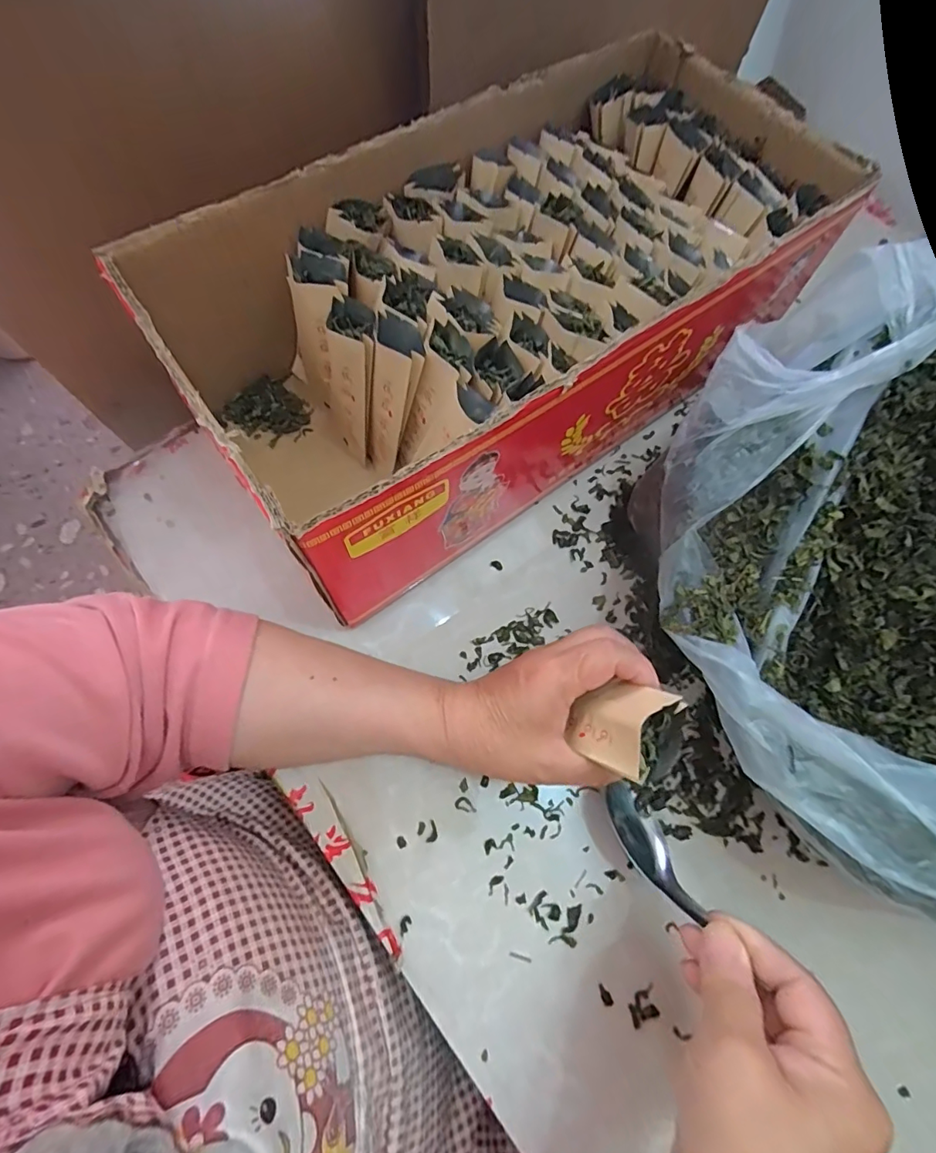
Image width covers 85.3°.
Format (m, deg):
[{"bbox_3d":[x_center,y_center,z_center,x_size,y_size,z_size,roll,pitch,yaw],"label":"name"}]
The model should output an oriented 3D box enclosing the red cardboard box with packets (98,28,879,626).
[{"bbox_3d":[0.025,-0.209,0.377,0.451,0.146,0.257,-36,75,-15],"label":"red cardboard box with packets"}]

